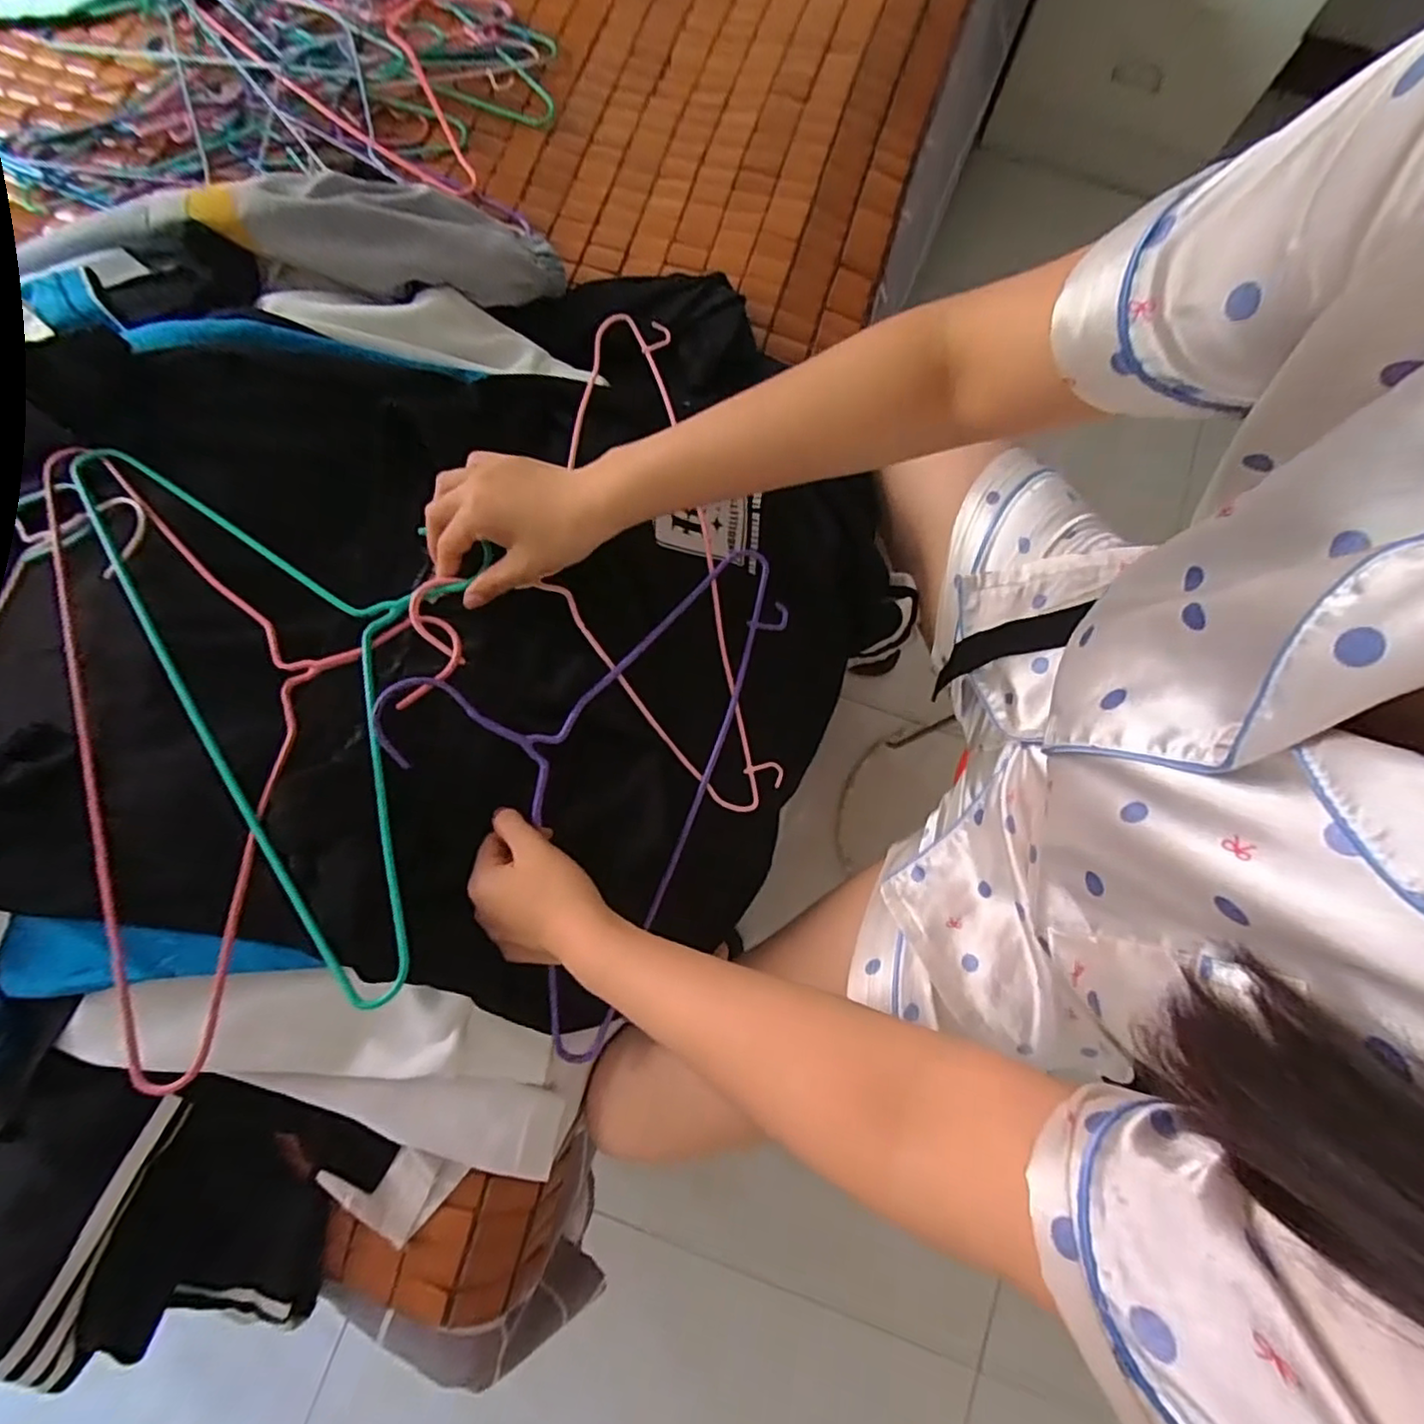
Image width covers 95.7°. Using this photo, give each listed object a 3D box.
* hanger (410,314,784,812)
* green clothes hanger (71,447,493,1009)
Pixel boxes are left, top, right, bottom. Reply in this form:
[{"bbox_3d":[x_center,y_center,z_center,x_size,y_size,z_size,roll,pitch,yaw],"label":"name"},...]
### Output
[{"bbox_3d":[-0.098,-0.100,0.479,0.235,0.027,0.394,-14,88,-22],"label":"hanger"},{"bbox_3d":[-0.242,-0.050,0.428,0.208,0.020,0.423,-34,80,-8],"label":"green clothes hanger"}]

